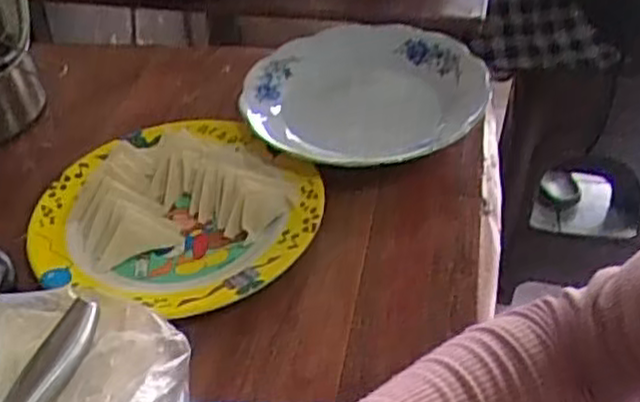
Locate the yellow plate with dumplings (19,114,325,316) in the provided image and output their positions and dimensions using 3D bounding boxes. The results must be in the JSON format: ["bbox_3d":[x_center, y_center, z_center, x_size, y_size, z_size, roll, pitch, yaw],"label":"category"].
[{"bbox_3d":[-0.109,0.006,0.583,0.202,0.024,0.209,-1,41,1],"label":"yellow plate with dumplings"}]

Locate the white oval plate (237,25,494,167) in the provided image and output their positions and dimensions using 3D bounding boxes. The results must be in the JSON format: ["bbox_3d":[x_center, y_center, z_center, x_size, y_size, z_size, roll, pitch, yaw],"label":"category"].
[{"bbox_3d":[0.040,-0.100,0.672,0.214,0.036,0.199,-11,41,-10],"label":"white oval plate"}]

